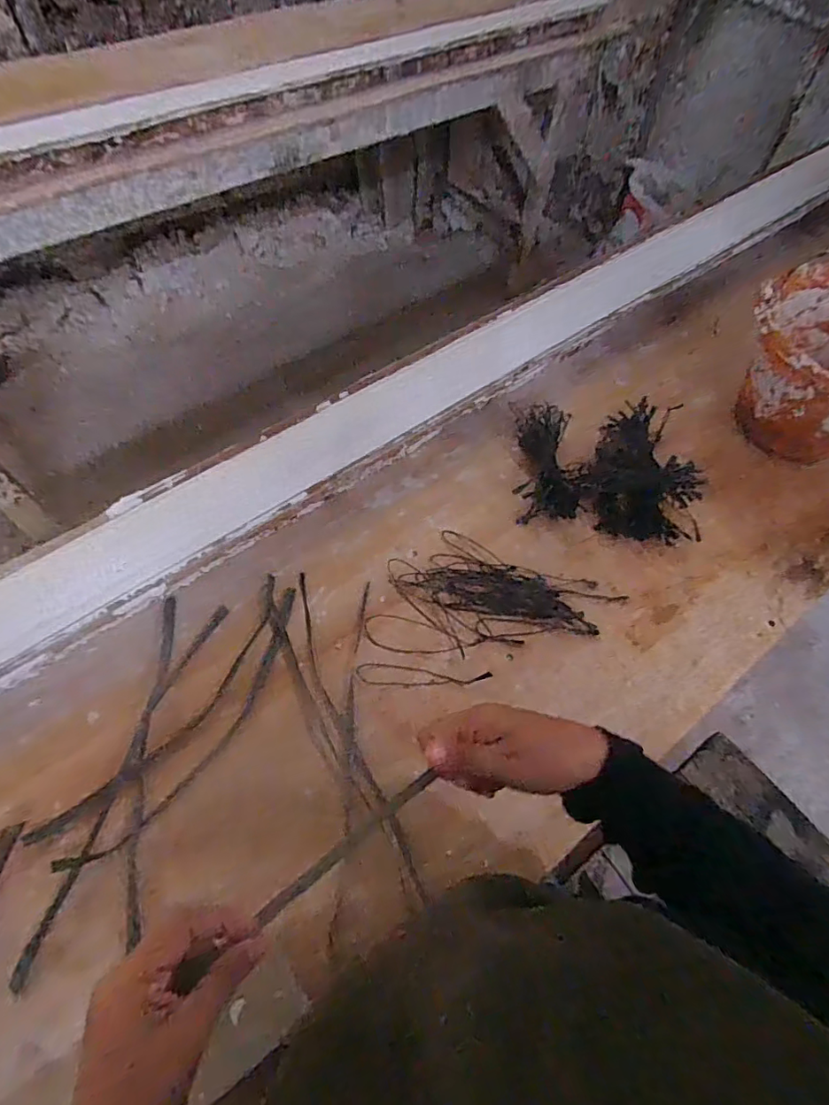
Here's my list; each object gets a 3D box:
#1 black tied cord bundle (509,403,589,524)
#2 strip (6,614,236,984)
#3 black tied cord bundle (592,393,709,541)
[{"bbox_3d":[0.178,-0.121,0.710,0.091,0.036,0.174,4,60,0],"label":"black tied cord bundle"},{"bbox_3d":[-0.269,0.202,0.515,0.019,0.012,0.350,15,61,7],"label":"strip"},{"bbox_3d":[0.296,-0.114,0.708,0.119,0.050,0.204,6,60,2],"label":"black tied cord bundle"}]

